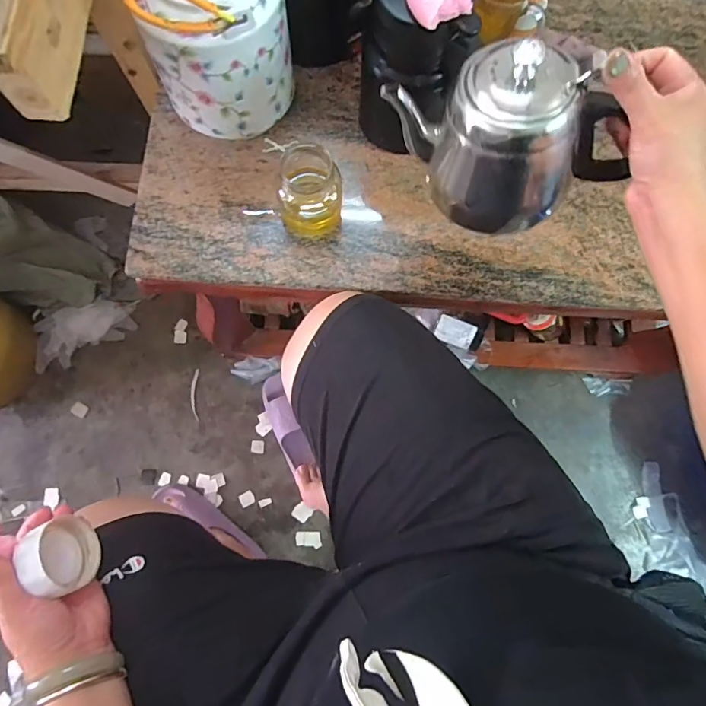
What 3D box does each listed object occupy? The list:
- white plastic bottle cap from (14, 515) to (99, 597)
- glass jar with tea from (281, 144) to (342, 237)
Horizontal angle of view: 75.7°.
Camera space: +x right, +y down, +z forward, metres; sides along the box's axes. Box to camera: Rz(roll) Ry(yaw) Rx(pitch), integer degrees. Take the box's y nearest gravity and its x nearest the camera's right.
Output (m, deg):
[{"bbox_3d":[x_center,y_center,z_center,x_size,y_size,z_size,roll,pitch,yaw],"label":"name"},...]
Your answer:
[{"bbox_3d":[-0.253,0.178,0.397,0.028,0.065,0.055,-28,79,-8],"label":"white plastic bottle cap"},{"bbox_3d":[-0.049,-0.181,0.516,0.072,0.094,0.061,0,76,-1],"label":"glass jar with tea"}]

